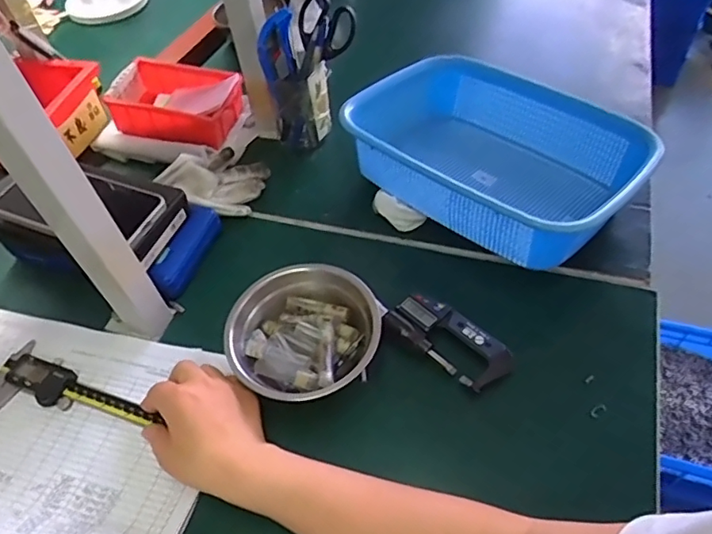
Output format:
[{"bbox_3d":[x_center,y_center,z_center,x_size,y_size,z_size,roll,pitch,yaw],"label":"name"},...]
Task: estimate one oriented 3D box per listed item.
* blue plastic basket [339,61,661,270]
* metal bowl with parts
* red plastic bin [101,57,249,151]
[{"bbox_3d":[0.128,-0.125,0.617,0.329,0.120,0.201,34,57,28],"label":"blue plastic basket"},{"bbox_3d":[-0.049,0.060,0.484,0.125,0.052,0.122,-3,51,3],"label":"metal bowl with parts"},{"bbox_3d":[-0.225,-0.210,0.708,0.149,0.053,0.107,11,54,14],"label":"red plastic bin"}]

